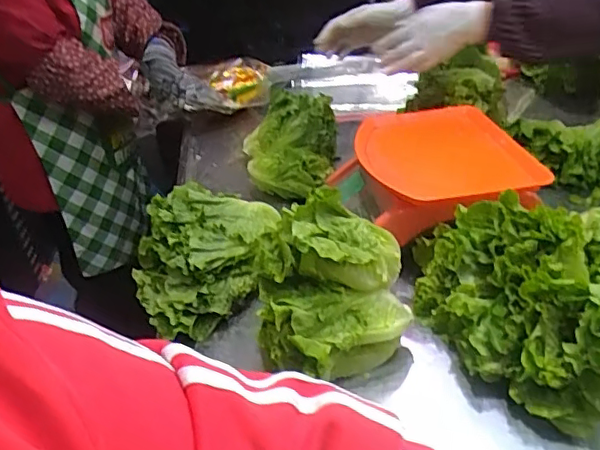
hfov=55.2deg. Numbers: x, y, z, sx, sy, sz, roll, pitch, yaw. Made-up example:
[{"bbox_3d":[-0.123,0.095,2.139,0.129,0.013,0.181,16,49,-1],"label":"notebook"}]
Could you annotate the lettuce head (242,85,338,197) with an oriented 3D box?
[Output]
[{"bbox_3d":[-0.016,-0.147,1.059,0.167,0.148,0.221,-8,30,-3],"label":"lettuce head"}]

